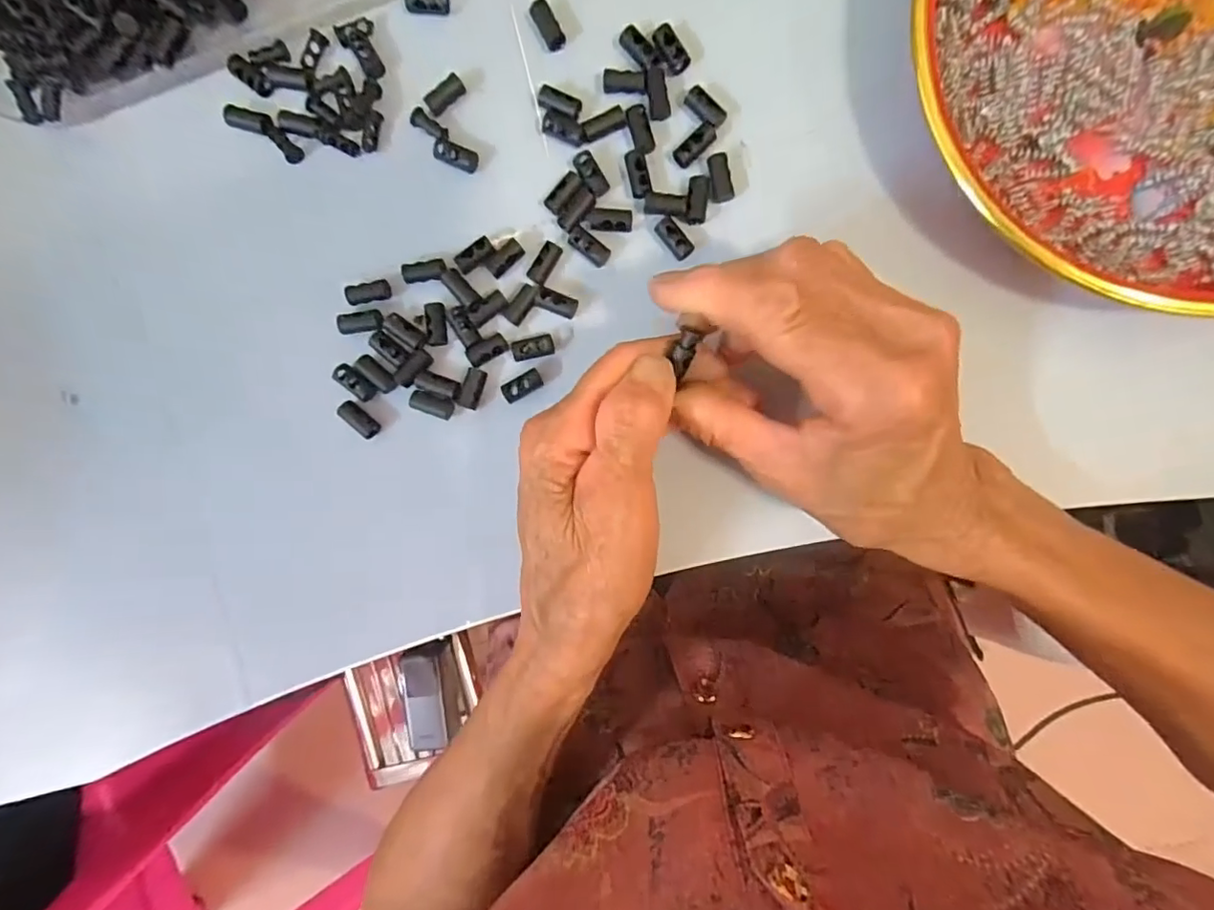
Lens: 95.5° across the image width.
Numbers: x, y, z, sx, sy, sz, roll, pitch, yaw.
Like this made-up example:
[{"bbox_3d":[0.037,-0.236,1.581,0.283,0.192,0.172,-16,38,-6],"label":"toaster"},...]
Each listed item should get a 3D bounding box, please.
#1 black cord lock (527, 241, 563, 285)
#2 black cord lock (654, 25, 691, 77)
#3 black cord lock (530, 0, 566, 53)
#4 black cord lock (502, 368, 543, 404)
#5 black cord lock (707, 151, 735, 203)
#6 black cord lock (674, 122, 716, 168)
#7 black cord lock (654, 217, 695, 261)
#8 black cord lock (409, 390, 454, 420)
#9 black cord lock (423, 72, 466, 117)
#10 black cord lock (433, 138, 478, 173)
[{"bbox_3d":[-0.027,-0.084,0.240,0.008,0.008,0.018,36,95,1],"label":"black cord lock"},{"bbox_3d":[0.027,-0.172,0.234,0.011,0.007,0.018,-32,90,5],"label":"black cord lock"},{"bbox_3d":[-0.025,-0.185,0.237,0.009,0.006,0.019,-31,91,5],"label":"black cord lock"},{"bbox_3d":[-0.037,-0.030,0.242,0.017,0.009,0.010,-25,91,5],"label":"black cord lock"},{"bbox_3d":[0.048,-0.117,0.234,0.009,0.007,0.020,-11,92,4],"label":"black cord lock"},{"bbox_3d":[0.038,-0.132,0.235,0.020,0.007,0.008,-42,90,5],"label":"black cord lock"},{"bbox_3d":[0.029,-0.093,0.236,0.010,0.006,0.019,-39,90,5],"label":"black cord lock"},{"bbox_3d":[-0.078,-0.022,0.245,0.019,0.006,0.008,20,94,3],"label":"black cord lock"},{"bbox_3d":[-0.070,-0.156,0.239,0.018,0.008,0.007,-41,90,5],"label":"black cord lock"},{"bbox_3d":[-0.066,-0.131,0.242,0.020,0.006,0.009,25,94,2],"label":"black cord lock"}]

